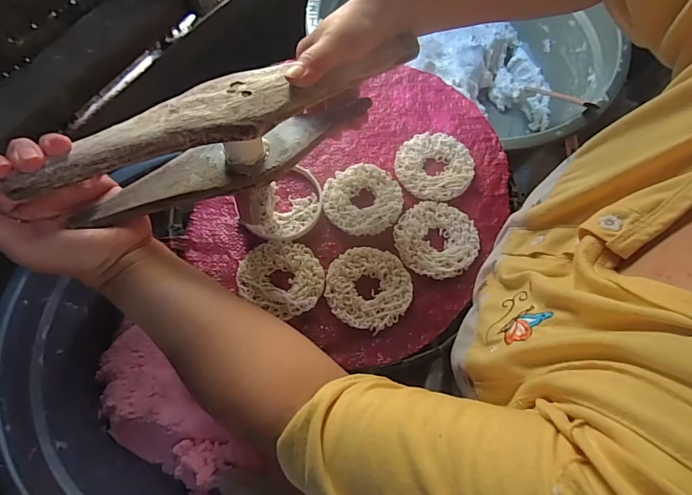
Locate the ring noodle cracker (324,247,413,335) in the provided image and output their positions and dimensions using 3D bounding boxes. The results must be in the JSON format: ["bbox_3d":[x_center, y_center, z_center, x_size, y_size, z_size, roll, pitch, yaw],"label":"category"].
[{"bbox_3d":[0.021,0.037,0.392,0.080,0.006,0.078,0,67,0],"label":"ring noodle cracker"}]

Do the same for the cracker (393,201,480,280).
[{"bbox_3d":[0.089,-0.010,0.412,0.078,0.009,0.080,0,67,0],"label":"cracker"}]

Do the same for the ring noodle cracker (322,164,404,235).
[{"bbox_3d":[0.017,-0.052,0.430,0.079,0.011,0.079,0,67,0],"label":"ring noodle cracker"}]

